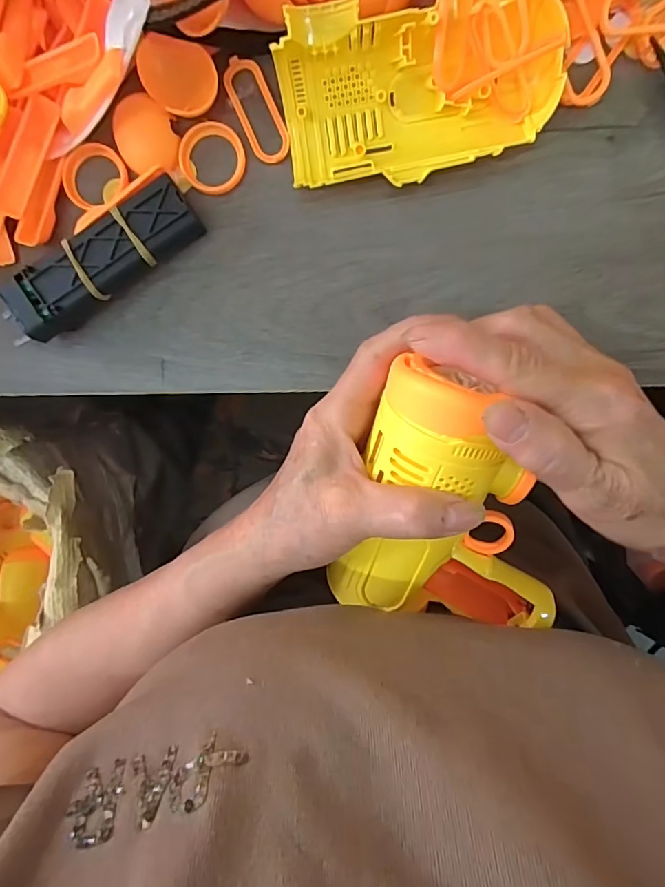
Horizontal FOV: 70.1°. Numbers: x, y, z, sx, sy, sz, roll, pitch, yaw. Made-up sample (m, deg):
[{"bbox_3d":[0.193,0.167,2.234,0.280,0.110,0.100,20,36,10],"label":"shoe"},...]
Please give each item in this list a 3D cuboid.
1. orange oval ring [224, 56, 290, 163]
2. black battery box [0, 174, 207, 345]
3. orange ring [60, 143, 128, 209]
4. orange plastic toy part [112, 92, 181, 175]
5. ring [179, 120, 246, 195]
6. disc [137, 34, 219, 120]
[{"bbox_3d":[-0.041,-0.177,0.252,0.021,0.004,0.054,-25,96,7],"label":"orange oval ring"},{"bbox_3d":[-0.122,-0.097,0.255,0.109,0.026,0.031,-33,95,8],"label":"black battery box"},{"bbox_3d":[-0.132,-0.147,0.259,0.033,0.007,0.034,1,98,4],"label":"orange ring"},{"bbox_3d":[-0.100,-0.165,0.253,0.033,0.004,0.035,-2,114,6],"label":"orange plastic toy part"},{"bbox_3d":[-0.065,-0.154,0.255,0.035,0.004,0.035,1,98,4],"label":"ring"},{"bbox_3d":[-0.080,-0.188,0.245,0.038,0.006,0.031,5,105,-16],"label":"disc"}]

